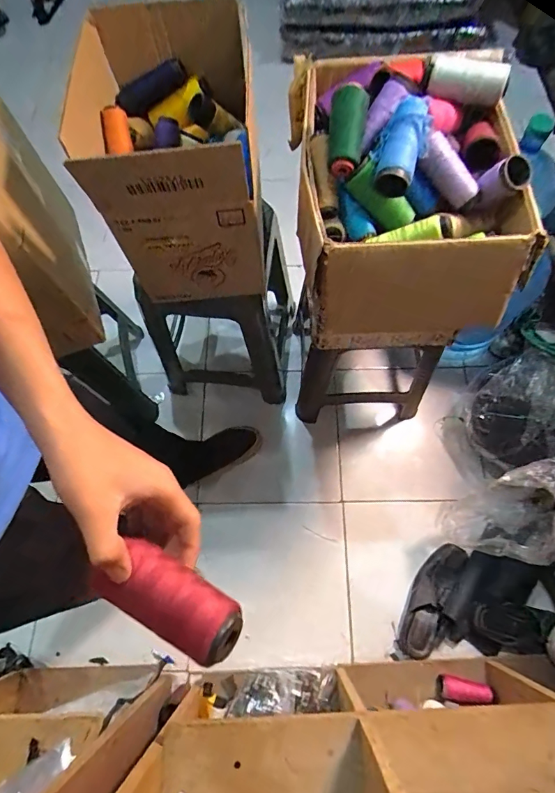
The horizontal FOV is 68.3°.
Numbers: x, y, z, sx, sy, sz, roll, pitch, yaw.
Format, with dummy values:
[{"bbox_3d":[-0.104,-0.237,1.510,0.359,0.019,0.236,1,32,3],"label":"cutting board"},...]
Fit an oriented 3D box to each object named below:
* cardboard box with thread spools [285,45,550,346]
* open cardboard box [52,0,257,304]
[{"bbox_3d":[0.186,-0.315,0.667,0.296,0.318,0.412,-5,69,1],"label":"cardboard box with thread spools"},{"bbox_3d":[-0.159,-0.383,0.697,0.242,0.318,0.335,-3,69,1],"label":"open cardboard box"}]

